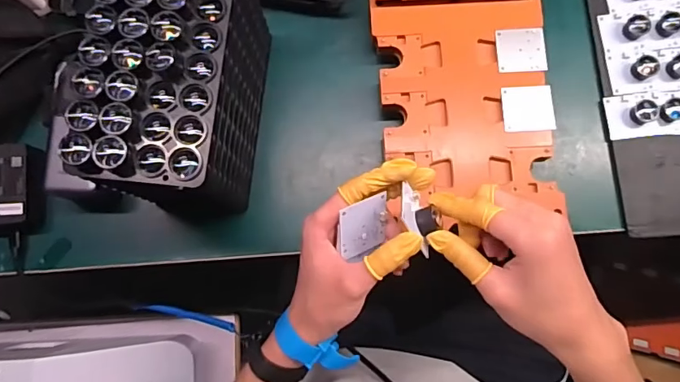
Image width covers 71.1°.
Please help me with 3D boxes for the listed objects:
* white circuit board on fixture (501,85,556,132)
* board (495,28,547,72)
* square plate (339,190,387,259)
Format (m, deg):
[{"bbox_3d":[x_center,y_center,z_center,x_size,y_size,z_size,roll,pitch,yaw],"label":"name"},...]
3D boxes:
[{"bbox_3d":[0.185,-0.081,0.467,0.049,0.004,0.046,-3,80,1],"label":"white circuit board on fixture"},{"bbox_3d":[0.182,-0.141,0.476,0.048,0.004,0.045,-2,80,1],"label":"board"},{"bbox_3d":[0.019,0.027,0.360,0.043,0.004,0.042,-17,121,-31],"label":"square plate"}]

